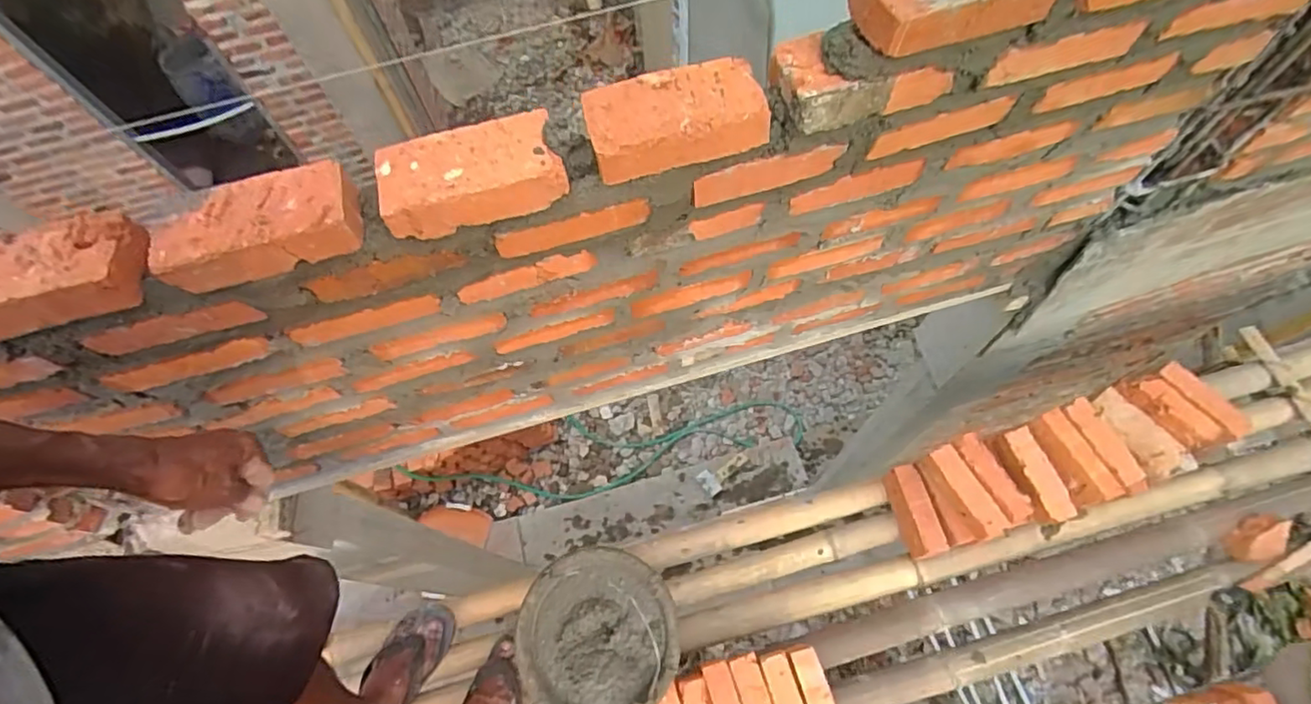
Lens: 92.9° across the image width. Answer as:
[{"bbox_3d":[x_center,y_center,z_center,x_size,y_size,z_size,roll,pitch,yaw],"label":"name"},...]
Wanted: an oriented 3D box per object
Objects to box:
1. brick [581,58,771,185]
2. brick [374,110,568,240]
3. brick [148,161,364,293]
[{"bbox_3d":[0.016,-0.208,0.554,0.150,0.043,0.075,-12,65,-2],"label":"brick"},{"bbox_3d":[-0.162,-0.157,0.551,0.156,0.039,0.081,-15,65,-3],"label":"brick"},{"bbox_3d":[-0.341,-0.109,0.538,0.155,0.042,0.076,-15,65,-3],"label":"brick"}]

